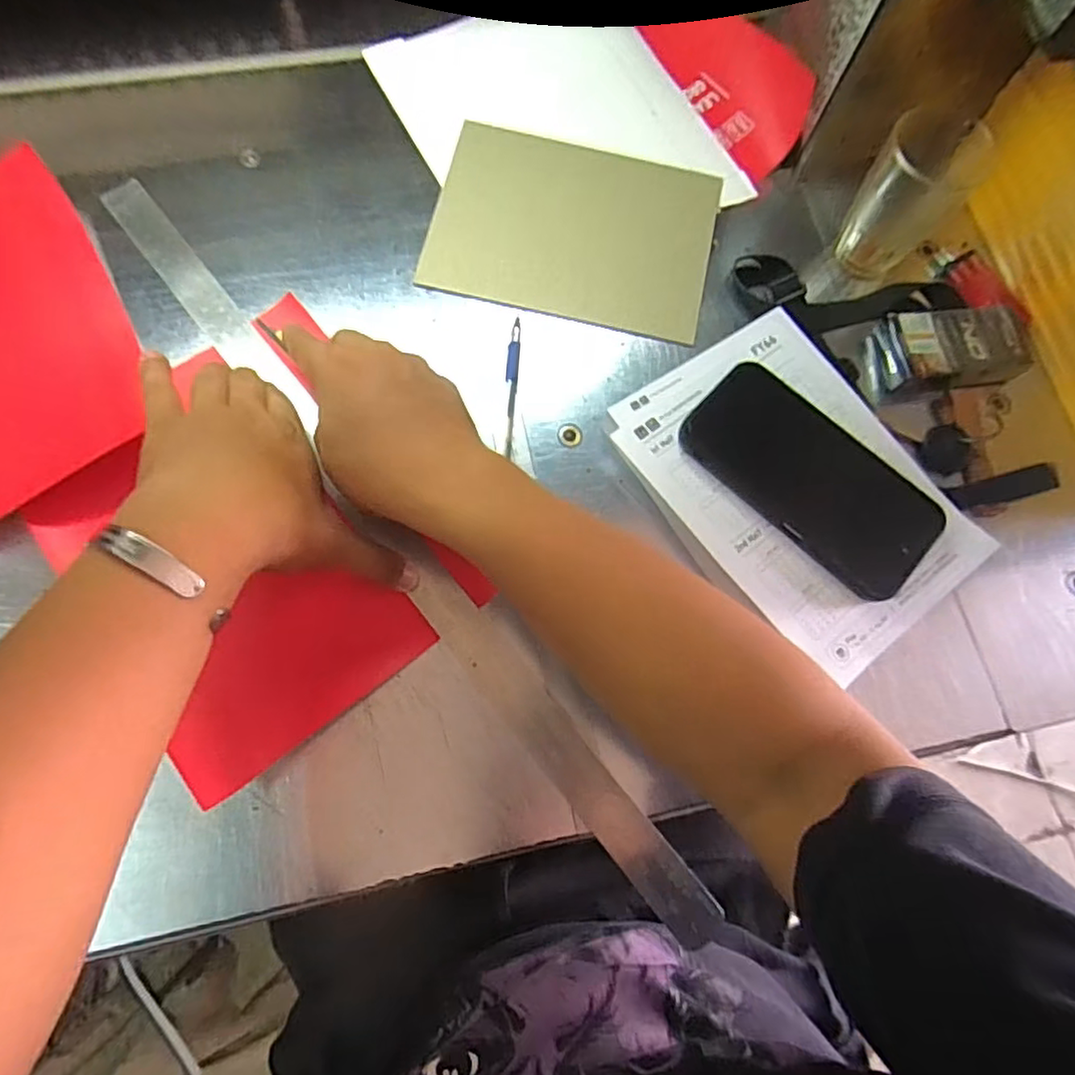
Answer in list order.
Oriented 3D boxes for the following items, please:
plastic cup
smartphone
[{"bbox_3d":[0.259,-0.240,0.446,0.056,0.107,0.057,1,73,-3],"label":"plastic cup"},{"bbox_3d":[0.175,-0.039,0.406,0.165,0.015,0.079,44,76,9],"label":"smartphone"}]

